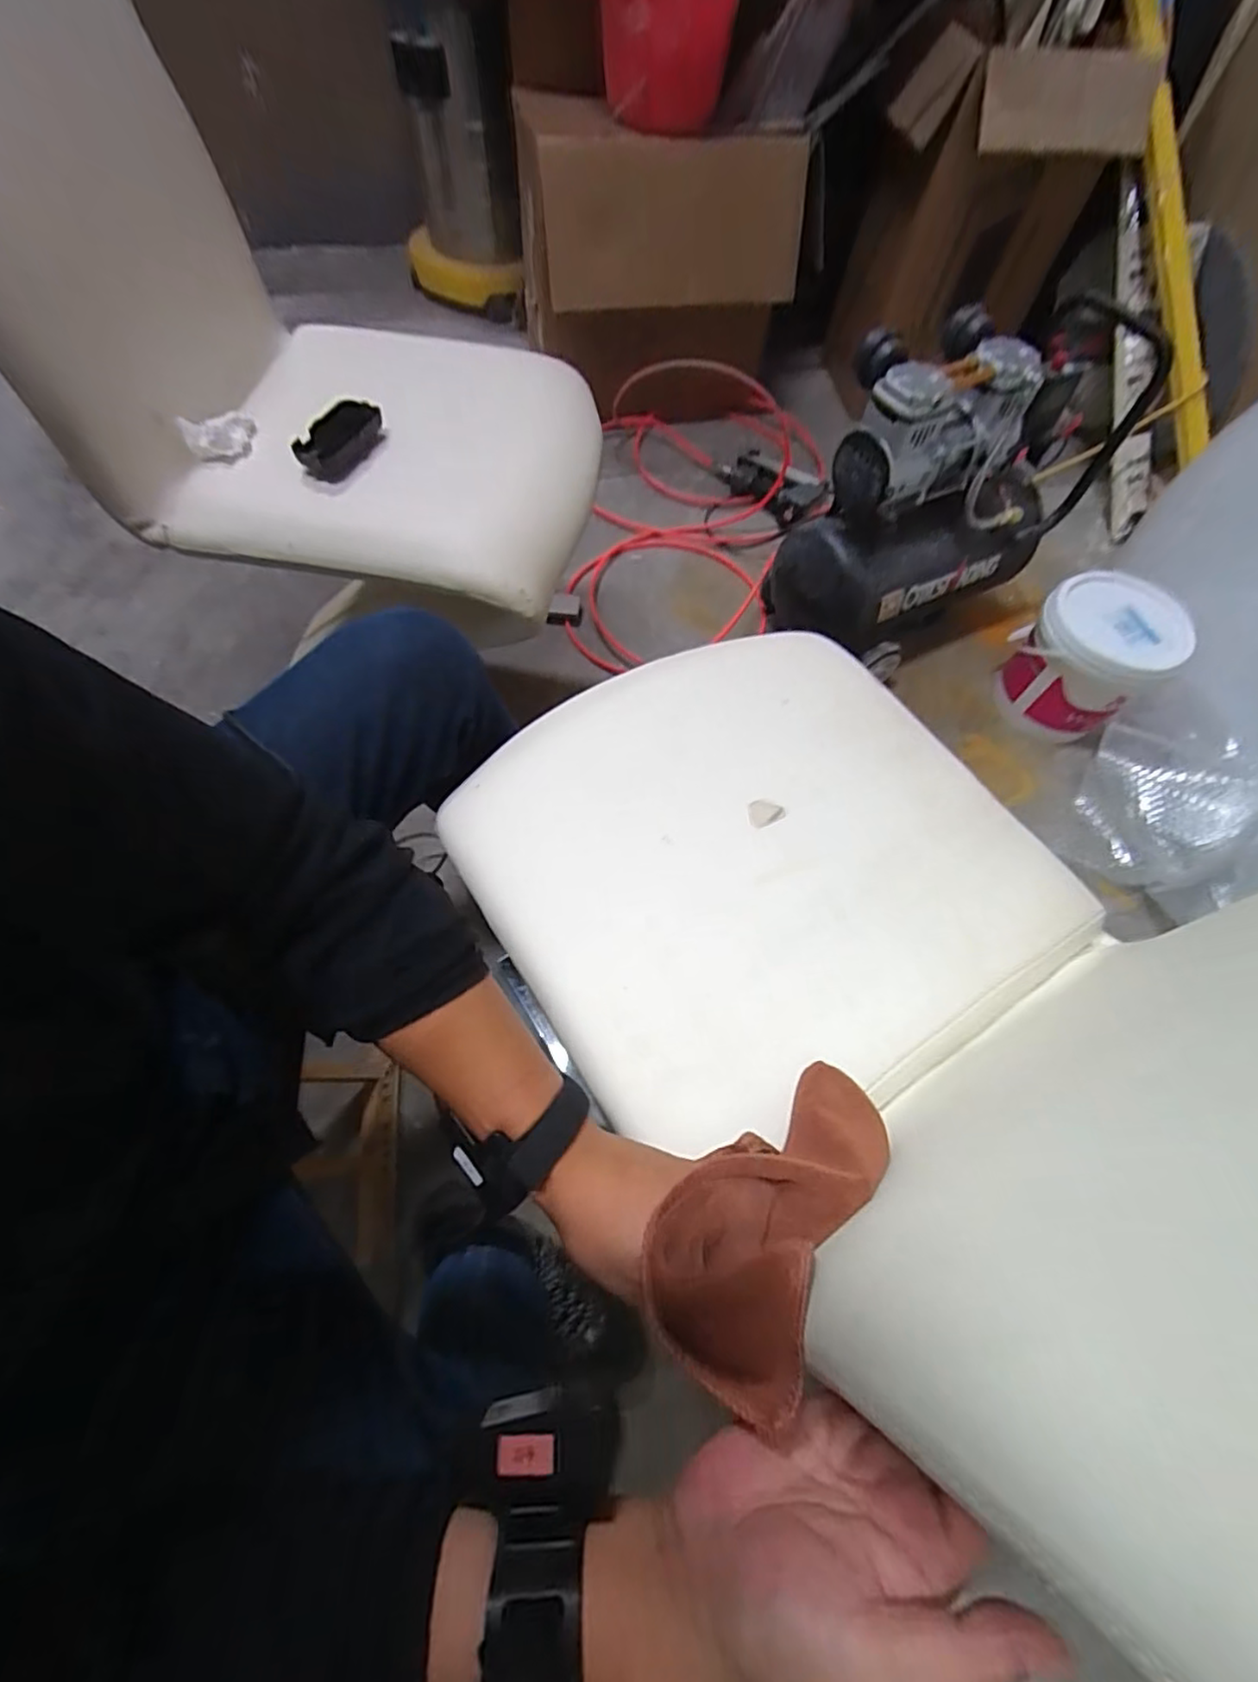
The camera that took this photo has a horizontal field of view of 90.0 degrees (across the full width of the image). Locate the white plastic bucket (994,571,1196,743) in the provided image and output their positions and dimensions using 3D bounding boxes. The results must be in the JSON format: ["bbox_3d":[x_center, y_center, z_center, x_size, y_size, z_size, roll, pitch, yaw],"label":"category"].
[{"bbox_3d":[0.766,-0.306,1.062,0.210,0.197,0.192,1,63,-2],"label":"white plastic bucket"}]

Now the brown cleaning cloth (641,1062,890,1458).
[{"bbox_3d":[0.090,0.186,0.339,0.086,0.058,0.189,41,43,19],"label":"brown cleaning cloth"}]

